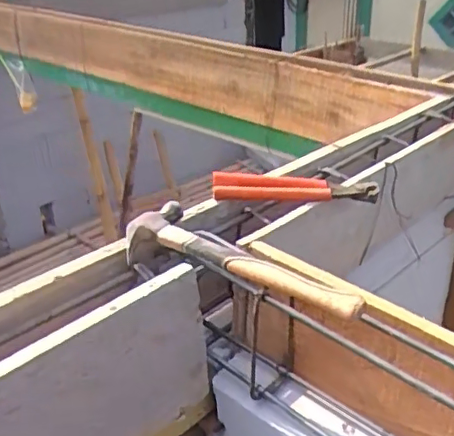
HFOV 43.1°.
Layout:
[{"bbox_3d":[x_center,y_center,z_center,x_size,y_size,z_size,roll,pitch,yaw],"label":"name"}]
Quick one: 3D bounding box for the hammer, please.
[{"bbox_3d":[0.018,0.043,0.621,0.276,0.035,0.099,13,30,24],"label":"hammer"}]

